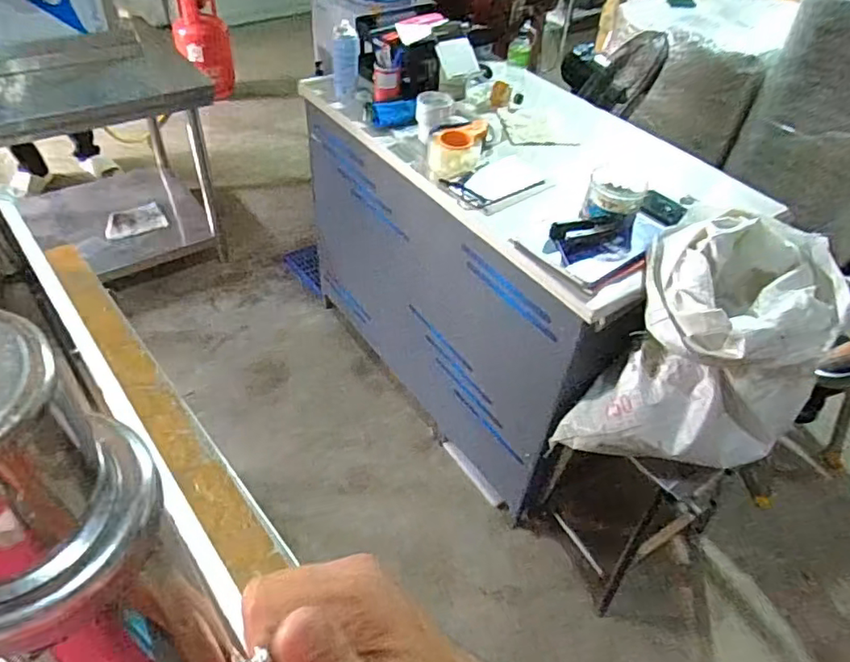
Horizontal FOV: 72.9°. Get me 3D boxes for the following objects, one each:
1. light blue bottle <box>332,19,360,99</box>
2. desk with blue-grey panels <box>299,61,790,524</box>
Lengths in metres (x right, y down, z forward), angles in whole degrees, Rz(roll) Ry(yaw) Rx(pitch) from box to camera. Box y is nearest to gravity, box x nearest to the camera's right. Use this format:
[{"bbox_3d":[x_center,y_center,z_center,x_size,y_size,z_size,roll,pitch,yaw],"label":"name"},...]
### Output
[{"bbox_3d":[-0.212,-0.721,1.535,0.071,0.171,0.081,-1,45,-6],"label":"light blue bottle"},{"bbox_3d":[0.212,-0.214,1.738,0.667,0.854,1.204,-25,52,-27],"label":"desk with blue-grey panels"}]

